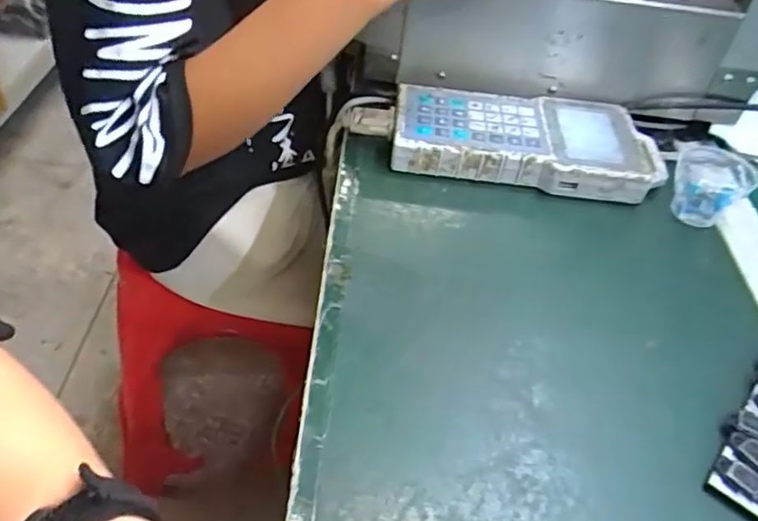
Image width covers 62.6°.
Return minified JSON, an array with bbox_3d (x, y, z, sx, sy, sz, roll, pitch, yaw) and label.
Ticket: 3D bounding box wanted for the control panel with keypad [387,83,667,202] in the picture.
[{"bbox_3d":[0.125,-0.102,0.523,0.224,0.029,0.105,6,44,-1],"label":"control panel with keypad"}]

